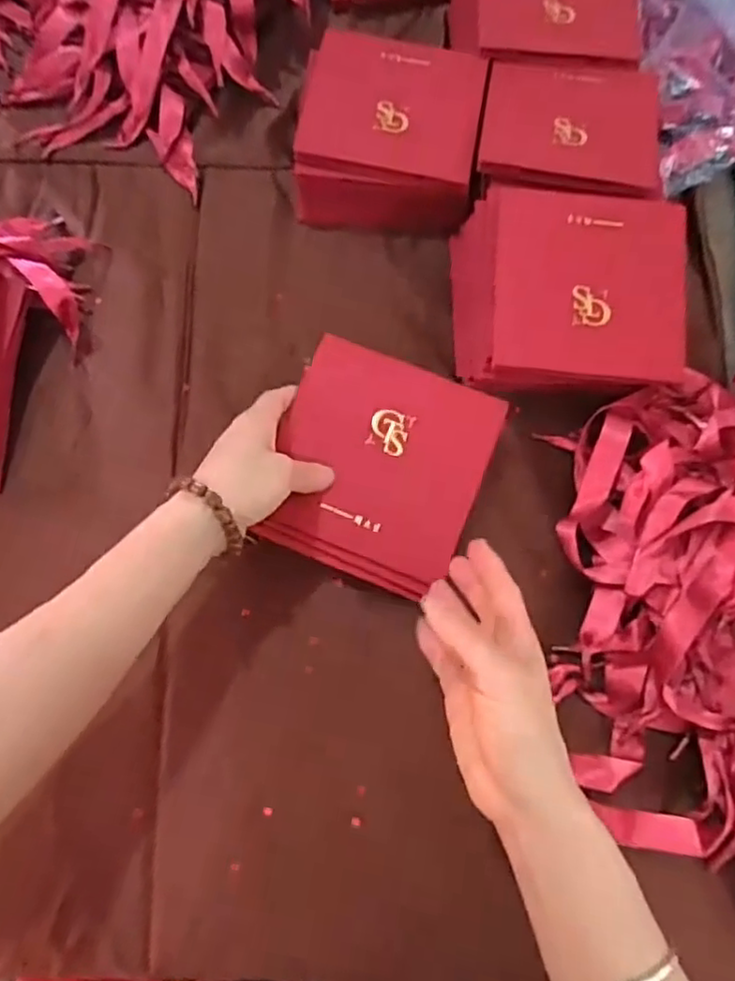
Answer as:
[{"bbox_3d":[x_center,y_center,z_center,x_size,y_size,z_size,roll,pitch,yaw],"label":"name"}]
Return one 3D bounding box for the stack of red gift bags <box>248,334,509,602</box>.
[{"bbox_3d":[0.008,-0.018,0.448,0.135,0.019,0.151,20,73,7],"label":"stack of red gift bags"}]

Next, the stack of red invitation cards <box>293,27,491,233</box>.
[{"bbox_3d":[0.016,-0.302,0.556,0.151,0.045,0.161,8,67,1],"label":"stack of red invitation cards"}]

